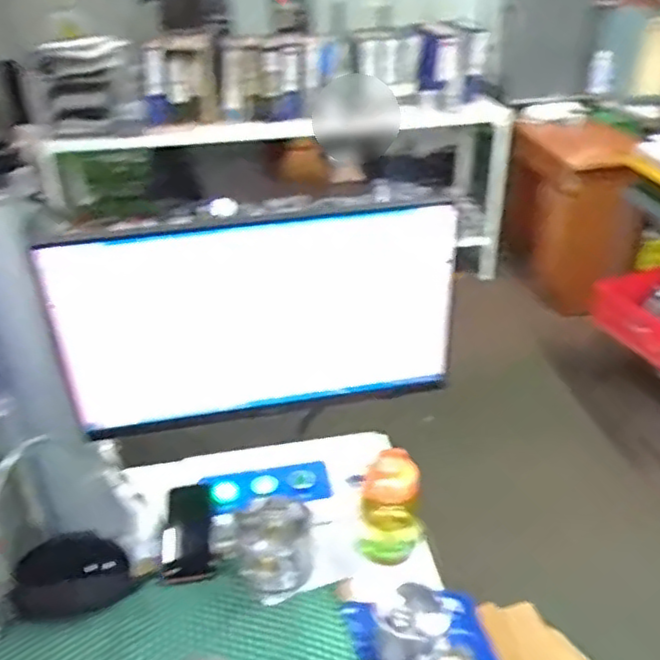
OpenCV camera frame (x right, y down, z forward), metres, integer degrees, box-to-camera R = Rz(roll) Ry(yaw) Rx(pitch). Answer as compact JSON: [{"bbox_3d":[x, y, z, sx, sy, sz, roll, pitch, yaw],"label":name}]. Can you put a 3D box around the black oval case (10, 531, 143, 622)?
[{"bbox_3d":[-0.353,0.335,0.932,0.154,0.057,0.097,-14,31,-20],"label":"black oval case"}]

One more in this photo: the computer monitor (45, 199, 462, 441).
[{"bbox_3d":[-0.083,-0.013,0.863,0.495,0.271,0.048,-8,29,-10],"label":"computer monitor"}]

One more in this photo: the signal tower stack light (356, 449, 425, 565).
[{"bbox_3d":[0.089,0.266,0.990,0.086,0.187,0.078,-5,29,-4],"label":"signal tower stack light"}]

